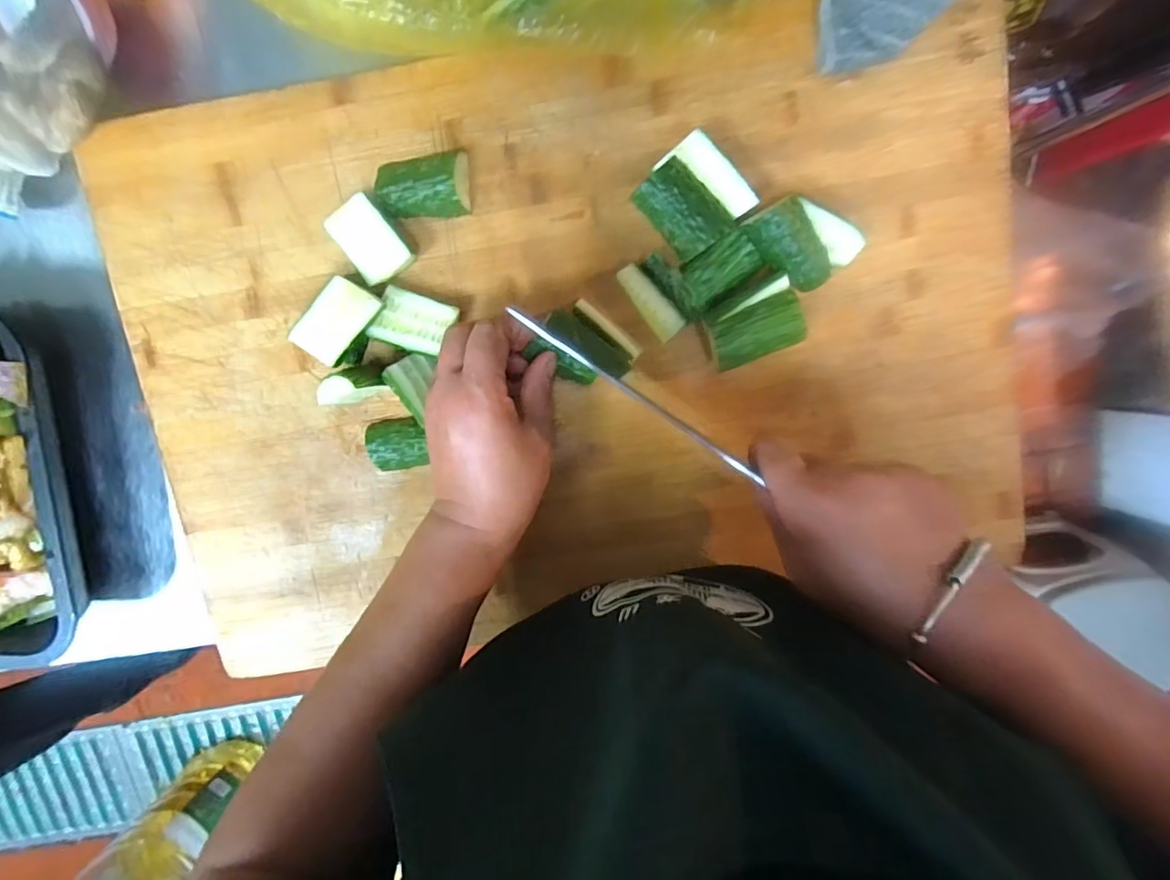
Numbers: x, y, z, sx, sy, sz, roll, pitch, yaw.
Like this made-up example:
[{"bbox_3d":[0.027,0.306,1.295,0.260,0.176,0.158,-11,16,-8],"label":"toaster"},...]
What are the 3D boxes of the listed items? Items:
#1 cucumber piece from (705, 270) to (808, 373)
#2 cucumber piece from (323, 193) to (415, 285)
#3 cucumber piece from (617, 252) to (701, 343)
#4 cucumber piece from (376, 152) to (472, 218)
[{"bbox_3d":[0.105,-0.075,0.352,0.058,0.038,0.043,-22,99,4],"label":"cucumber piece"},{"bbox_3d":[-0.138,-0.129,0.355,0.035,0.022,0.049,-36,97,6],"label":"cucumber piece"},{"bbox_3d":[0.050,-0.095,0.360,0.033,0.012,0.052,-34,97,6],"label":"cucumber piece"},{"bbox_3d":[-0.104,-0.161,0.351,0.057,0.020,0.035,-6,99,2],"label":"cucumber piece"}]

